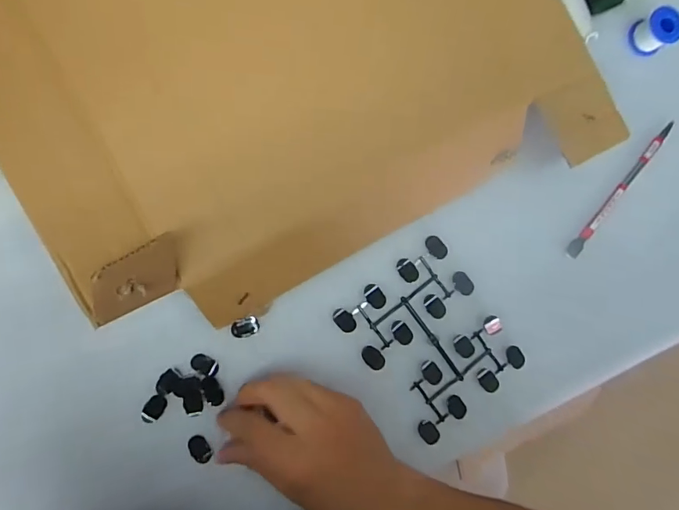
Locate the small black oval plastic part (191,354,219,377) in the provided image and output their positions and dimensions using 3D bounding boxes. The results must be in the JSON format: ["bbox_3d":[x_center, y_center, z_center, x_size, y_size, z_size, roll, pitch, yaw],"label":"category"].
[{"bbox_3d":[-0.095,0.077,0.333,0.019,0.004,0.012,24,84,-7],"label":"small black oval plastic part"}]

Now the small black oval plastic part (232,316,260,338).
[{"bbox_3d":[-0.067,0.052,0.338,0.020,0.005,0.013,-17,89,-9],"label":"small black oval plastic part"}]

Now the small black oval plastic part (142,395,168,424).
[{"bbox_3d":[-0.128,0.107,0.327,0.013,0.004,0.020,36,82,-5],"label":"small black oval plastic part"}]

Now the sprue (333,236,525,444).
[{"bbox_3d":[0.070,0.063,0.357,0.096,0.005,0.121,-38,93,-9],"label":"sprue"}]

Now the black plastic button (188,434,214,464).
[{"bbox_3d":[-0.097,0.136,0.331,0.014,0.004,0.020,-30,92,-9],"label":"black plastic button"}]

